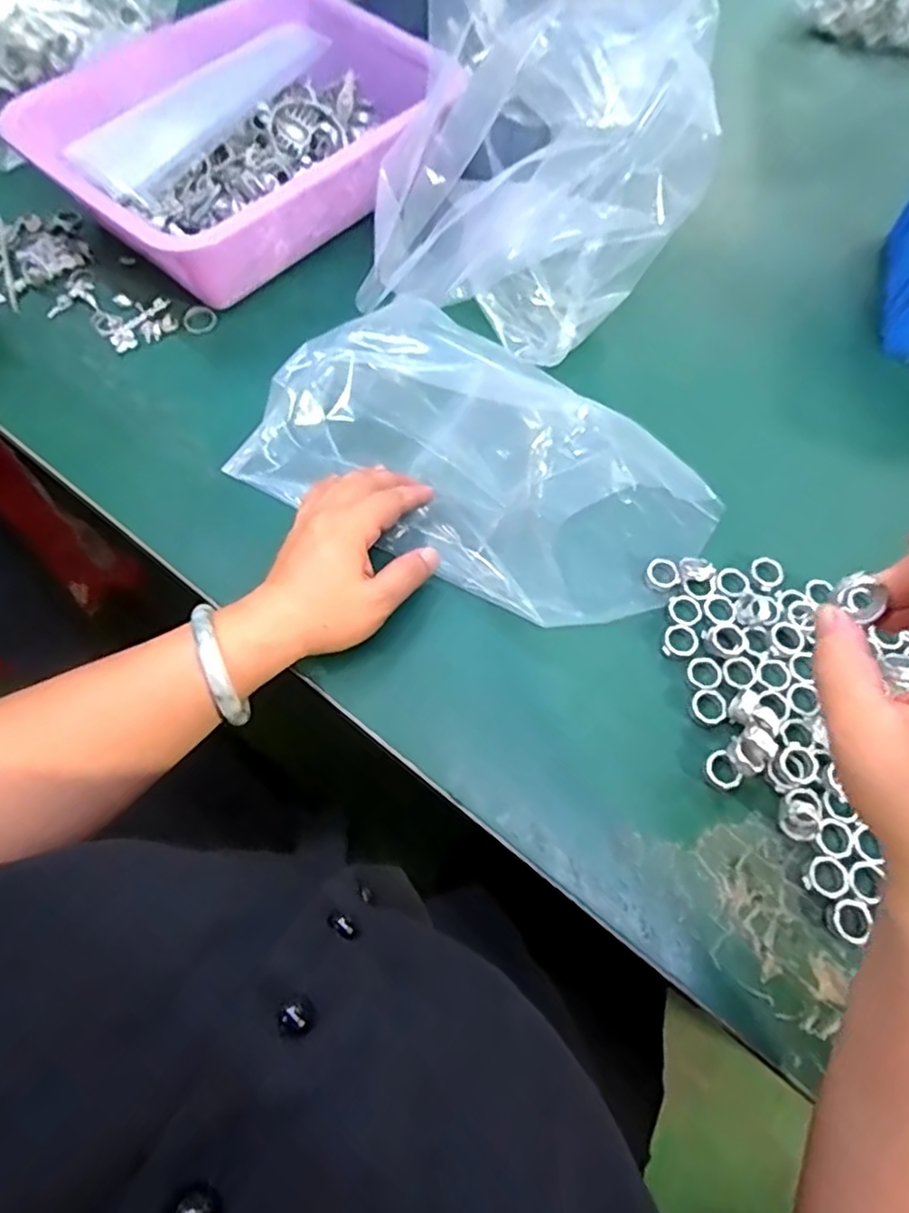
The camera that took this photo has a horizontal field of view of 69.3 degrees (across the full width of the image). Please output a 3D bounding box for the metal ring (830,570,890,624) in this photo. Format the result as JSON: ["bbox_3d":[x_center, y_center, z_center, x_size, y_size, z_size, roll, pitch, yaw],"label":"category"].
[{"bbox_3d":[0.161,-0.005,0.262,0.019,0.004,0.017,30,102,-4],"label":"metal ring"}]

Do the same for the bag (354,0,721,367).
[{"bbox_3d":[0.051,-0.295,0.449,0.219,0.169,0.154,25,68,10],"label":"bag"}]

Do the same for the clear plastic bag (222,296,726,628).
[{"bbox_3d":[0.024,-0.101,0.426,0.283,0.075,0.183,30,71,14],"label":"clear plastic bag"}]

